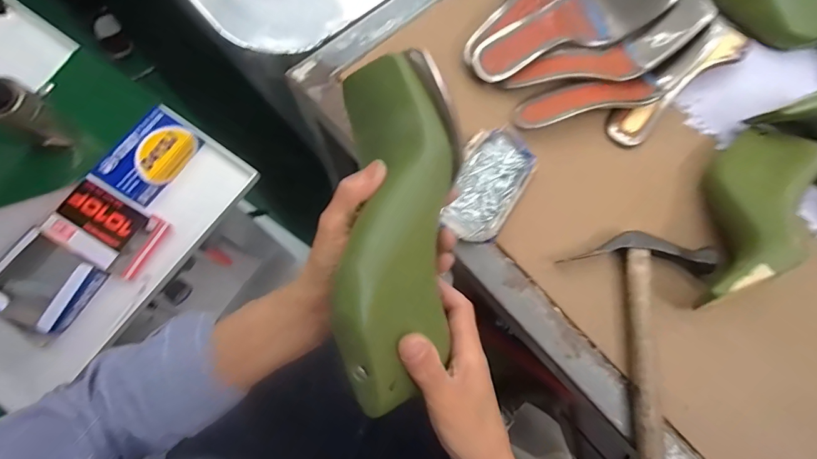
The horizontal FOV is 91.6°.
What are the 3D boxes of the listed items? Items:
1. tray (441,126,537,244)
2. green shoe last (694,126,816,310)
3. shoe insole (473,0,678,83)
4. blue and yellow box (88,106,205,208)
[{"bbox_3d":[0.088,-0.050,0.435,0.071,0.025,0.136,27,75,5],"label":"tray"},{"bbox_3d":[0.346,-0.017,0.409,0.080,0.076,0.231,37,77,8],"label":"green shoe last"},{"bbox_3d":[0.186,-0.247,0.474,0.236,0.067,0.078,-20,76,-7],"label":"shoe insole"},{"bbox_3d":[-0.347,-0.098,0.537,0.071,0.035,0.115,32,76,7],"label":"blue and yellow box"}]

